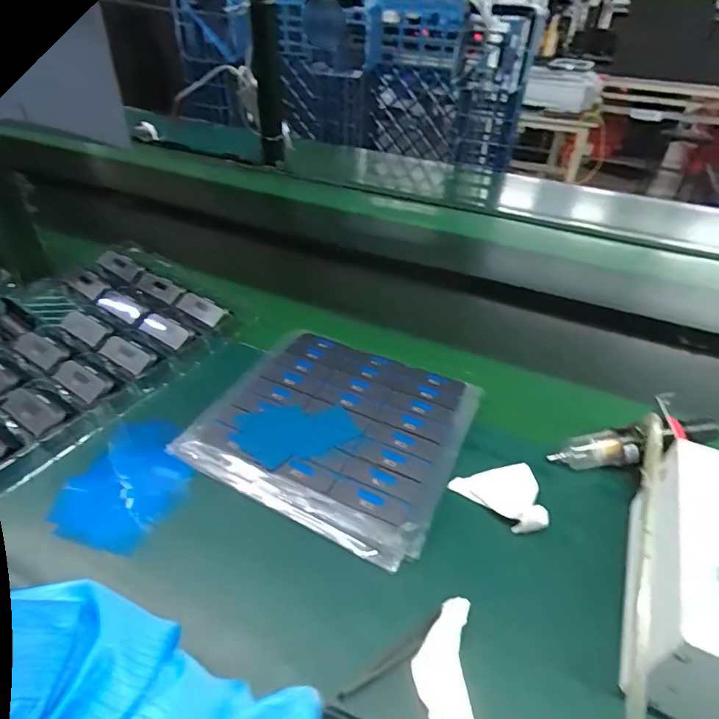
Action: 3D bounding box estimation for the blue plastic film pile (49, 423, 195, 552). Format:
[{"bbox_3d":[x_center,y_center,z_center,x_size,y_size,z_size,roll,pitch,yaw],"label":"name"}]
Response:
[{"bbox_3d":[-0.222,0.119,0.465,0.111,0.012,0.135,15,40,15],"label":"blue plastic film pile"}]

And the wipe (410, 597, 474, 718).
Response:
[{"bbox_3d":[0.060,0.219,0.343,0.041,0.013,0.091,6,39,4],"label":"wipe"}]

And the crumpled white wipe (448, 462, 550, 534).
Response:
[{"bbox_3d":[0.134,0.129,0.449,0.083,0.016,0.072,-4,39,-9],"label":"crumpled white wipe"}]

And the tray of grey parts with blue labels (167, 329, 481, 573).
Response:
[{"bbox_3d":[-0.026,0.067,0.519,0.261,0.031,0.241,19,42,20],"label":"tray of grey parts with blue labels"}]

